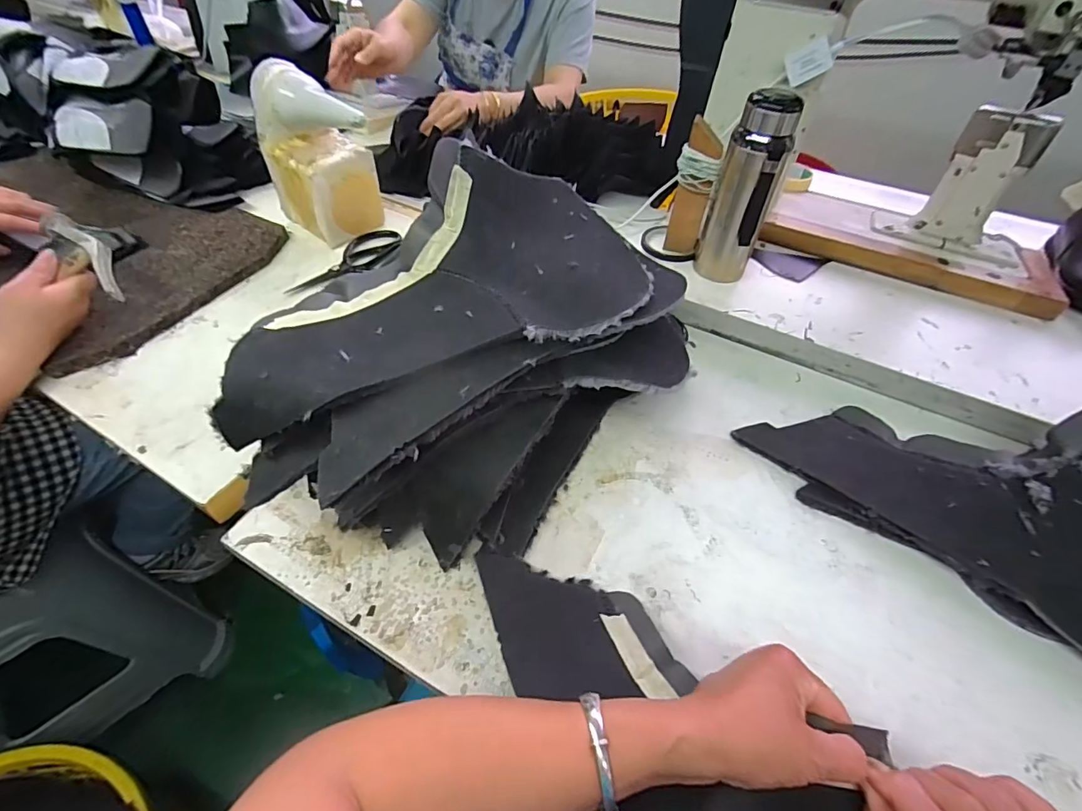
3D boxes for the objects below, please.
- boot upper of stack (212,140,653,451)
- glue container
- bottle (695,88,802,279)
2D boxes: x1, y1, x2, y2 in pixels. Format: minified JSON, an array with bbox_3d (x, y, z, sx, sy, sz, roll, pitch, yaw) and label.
[{"bbox_3d":[-0.088,-0.120,0.432,0.404,0.081,0.192,-18,58,-13],"label":"boot upper of stack"},{"bbox_3d":[-0.315,-0.353,0.695,0.129,0.190,0.115,32,55,23],"label":"glue container"},{"bbox_3d":[0.259,-0.266,0.628,0.075,0.220,0.073,17,51,12],"label":"bottle"}]

